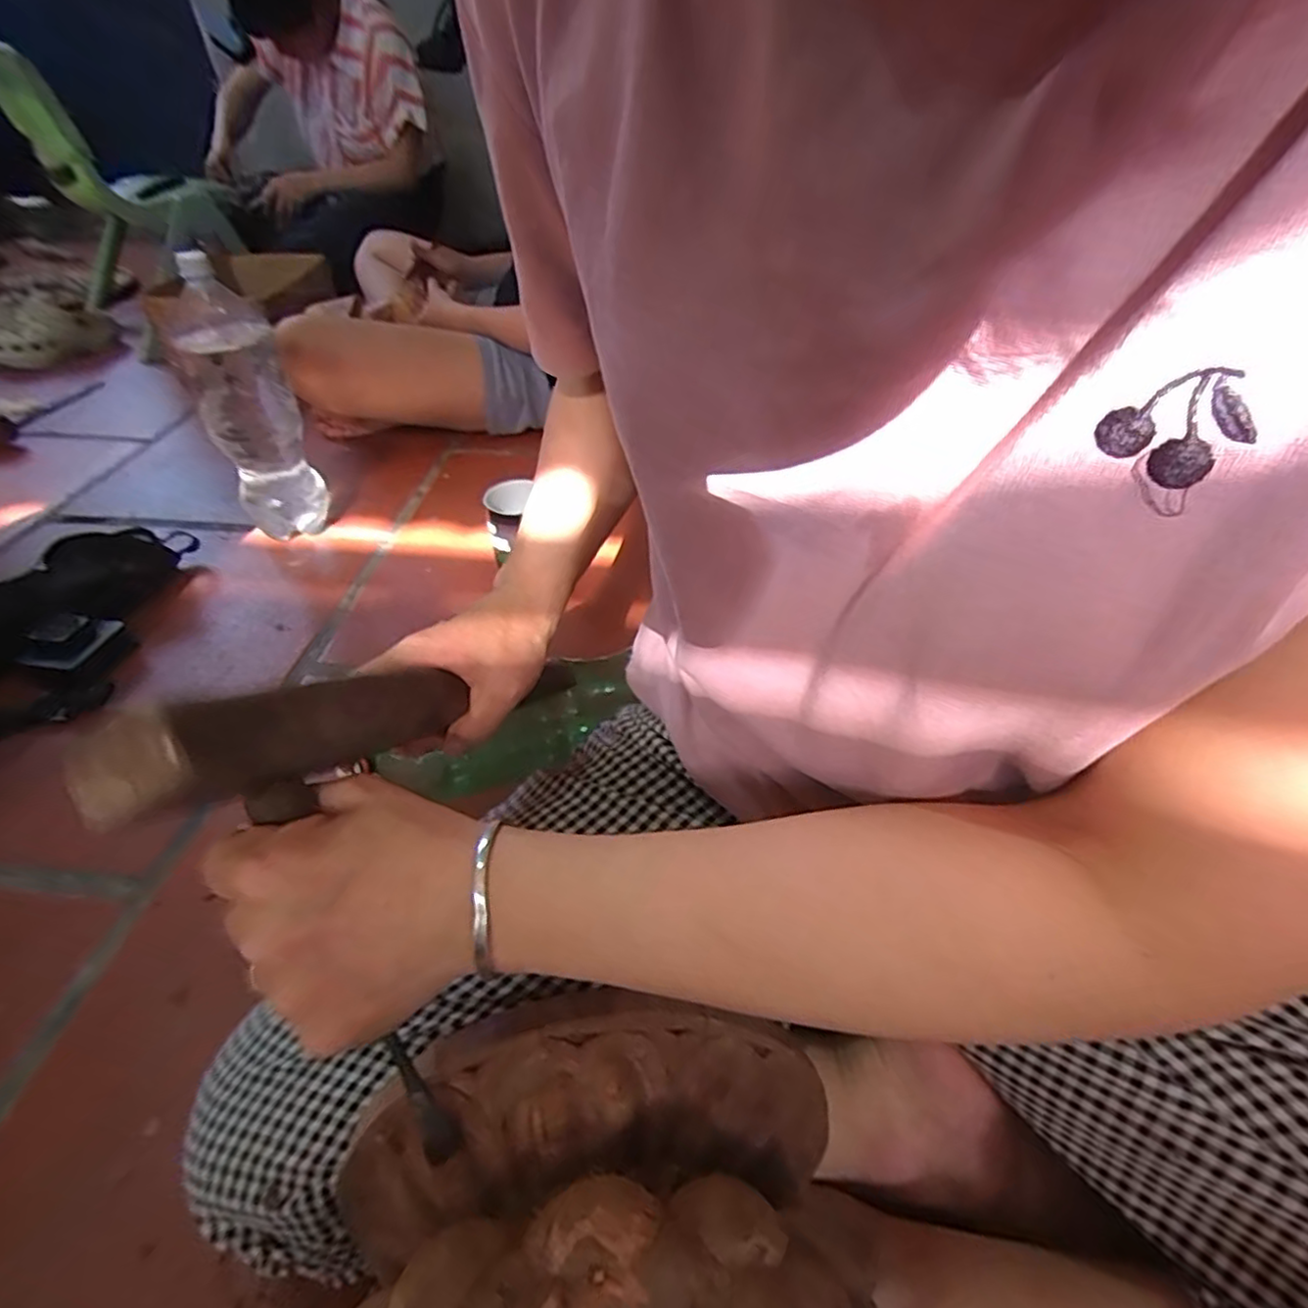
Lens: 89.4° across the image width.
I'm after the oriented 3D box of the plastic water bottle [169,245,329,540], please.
[{"bbox_3d":[-0.492,-0.291,0.814,0.106,0.313,0.085,-23,46,-22],"label":"plastic water bottle"}]

